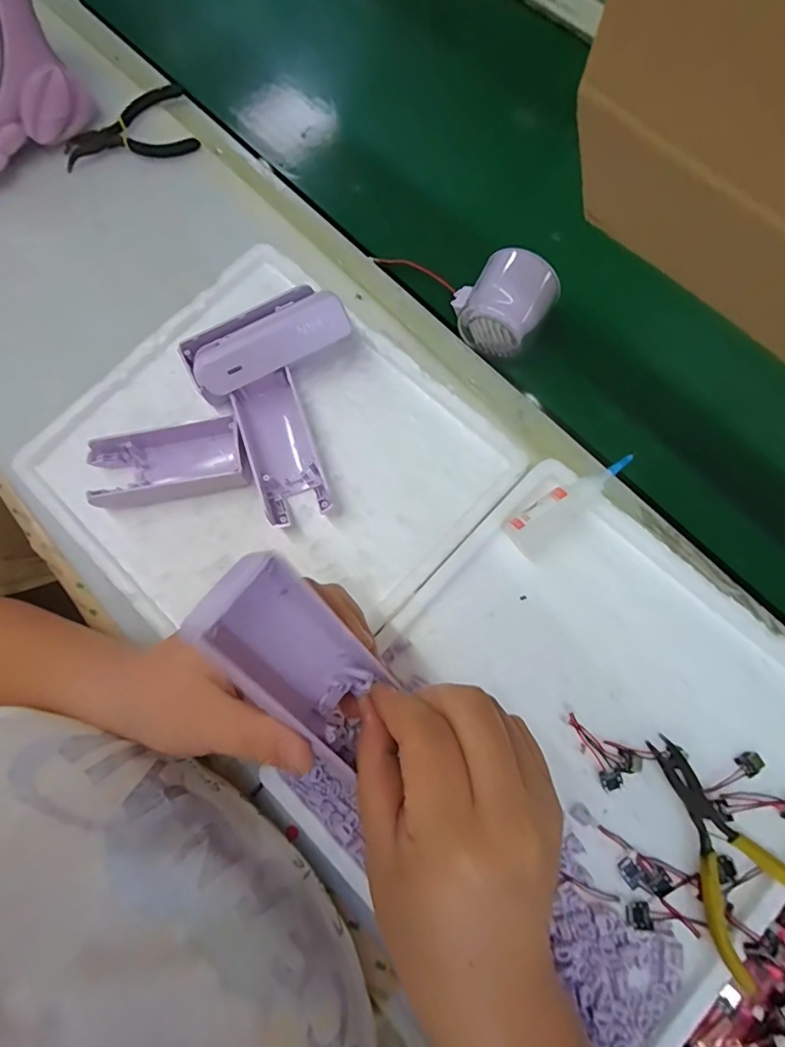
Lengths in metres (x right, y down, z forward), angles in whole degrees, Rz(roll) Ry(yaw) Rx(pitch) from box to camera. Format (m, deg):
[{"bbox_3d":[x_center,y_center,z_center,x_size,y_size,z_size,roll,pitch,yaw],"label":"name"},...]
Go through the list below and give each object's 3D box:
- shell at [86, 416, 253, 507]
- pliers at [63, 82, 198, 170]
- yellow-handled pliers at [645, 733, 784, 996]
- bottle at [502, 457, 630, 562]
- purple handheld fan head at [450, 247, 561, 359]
[{"bbox_3d":[-0.155,-0.043,0.341,0.108,0.023,0.054,-7,76,1],"label":"shell"},{"bbox_3d":[-0.234,-0.343,0.434,0.115,0.013,0.068,-19,76,-2],"label":"pliers"},{"bbox_3d":[0.184,0.176,0.270,0.057,0.013,0.116,-21,76,-2],"label":"yellow-handled pliers"},{"bbox_3d":[0.114,-0.010,0.316,0.086,0.023,0.029,-33,77,-5],"label":"bottle"},{"bbox_3d":[0.084,-0.163,0.366,0.054,0.041,0.066,40,81,11],"label":"purple handheld fan head"}]

